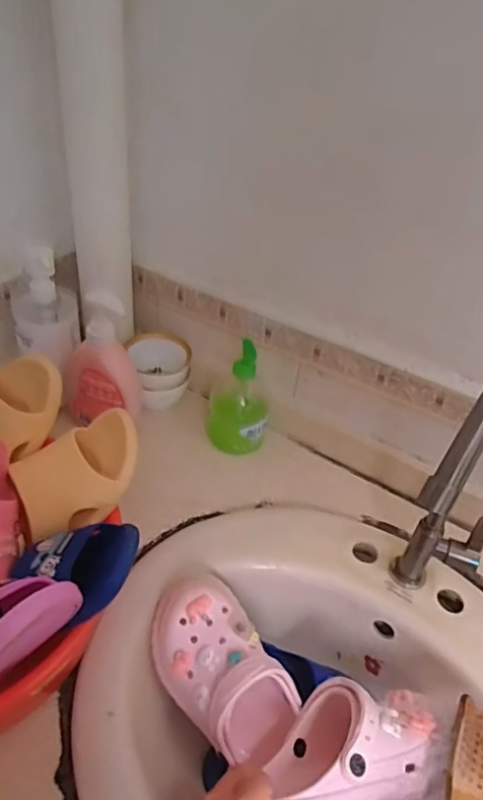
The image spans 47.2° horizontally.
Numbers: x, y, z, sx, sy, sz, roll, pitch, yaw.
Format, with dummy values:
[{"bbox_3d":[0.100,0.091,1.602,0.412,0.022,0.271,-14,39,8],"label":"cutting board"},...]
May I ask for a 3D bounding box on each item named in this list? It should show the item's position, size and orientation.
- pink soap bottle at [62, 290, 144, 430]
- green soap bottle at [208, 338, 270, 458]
[{"bbox_3d":[-0.179,-0.049,0.722,0.095,0.203,0.059,24,31,18],"label":"pink soap bottle"},{"bbox_3d":[0.001,-0.008,0.737,0.078,0.152,0.072,13,41,6],"label":"green soap bottle"}]

